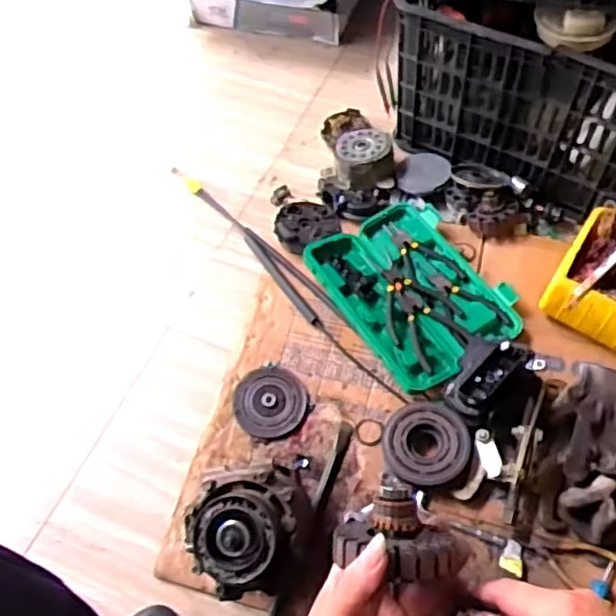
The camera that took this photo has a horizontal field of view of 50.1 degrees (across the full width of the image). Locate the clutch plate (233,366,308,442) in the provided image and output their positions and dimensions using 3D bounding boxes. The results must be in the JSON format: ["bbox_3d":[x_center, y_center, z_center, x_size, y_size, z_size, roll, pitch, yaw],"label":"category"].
[{"bbox_3d":[-0.054,0.128,0.925,0.101,0.022,0.115,-20,61,-6],"label":"clutch plate"}]

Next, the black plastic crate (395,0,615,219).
[{"bbox_3d":[0.412,-0.363,1.018,0.456,0.266,0.314,34,67,21],"label":"black plastic crate"}]

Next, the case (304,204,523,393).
[{"bbox_3d":[0.155,-0.033,0.975,0.216,0.035,0.298,-27,62,-10],"label":"case"}]

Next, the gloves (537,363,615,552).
[{"bbox_3d":[0.373,0.173,0.829,0.140,0.051,0.241,14,63,13],"label":"gloves"}]

